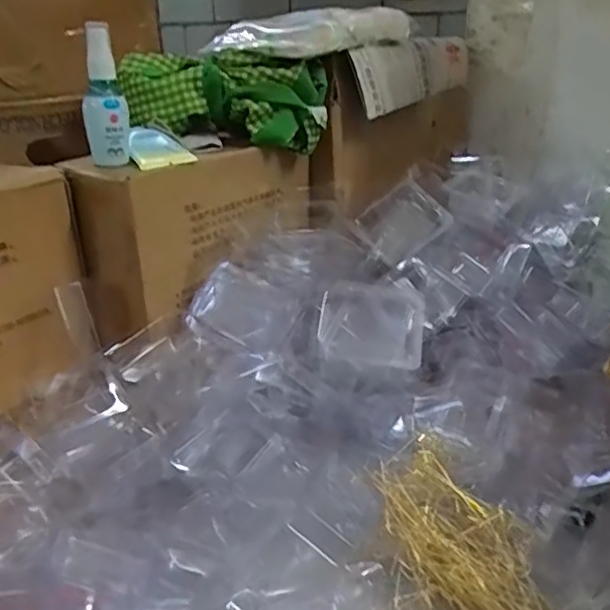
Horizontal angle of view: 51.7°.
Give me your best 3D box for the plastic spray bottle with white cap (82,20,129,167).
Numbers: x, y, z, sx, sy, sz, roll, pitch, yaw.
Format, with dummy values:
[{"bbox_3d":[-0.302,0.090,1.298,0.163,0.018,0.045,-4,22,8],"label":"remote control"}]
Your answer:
[{"bbox_3d":[-0.178,-0.184,0.556,0.035,0.116,0.030,-6,25,-12],"label":"plastic spray bottle with white cap"}]

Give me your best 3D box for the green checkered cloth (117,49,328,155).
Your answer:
[{"bbox_3d":[-0.084,-0.219,0.675,0.202,0.088,0.088,6,24,16],"label":"green checkered cloth"}]

